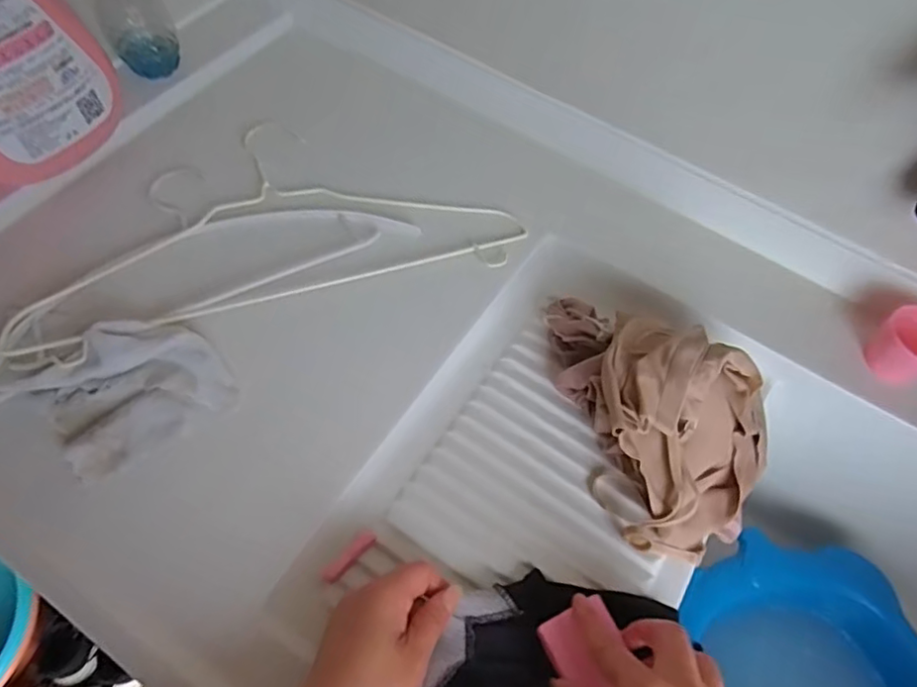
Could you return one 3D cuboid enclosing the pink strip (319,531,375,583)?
[{"bbox_3d":[-0.079,0.154,0.425,0.012,0.006,0.045,40,66,16],"label":"pink strip"}]

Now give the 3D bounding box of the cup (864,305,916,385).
[{"bbox_3d":[0.387,0.004,0.504,0.046,0.052,0.057,-27,67,-17],"label":"cup"}]

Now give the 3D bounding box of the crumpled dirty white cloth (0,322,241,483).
[{"bbox_3d":[-0.257,0.036,0.439,0.148,0.021,0.104,-27,67,-17],"label":"crumpled dirty white cloth"}]

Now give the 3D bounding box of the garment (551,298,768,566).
[{"bbox_3d":[0.160,0.043,0.463,0.124,0.086,0.218,-11,63,-10],"label":"garment"}]

